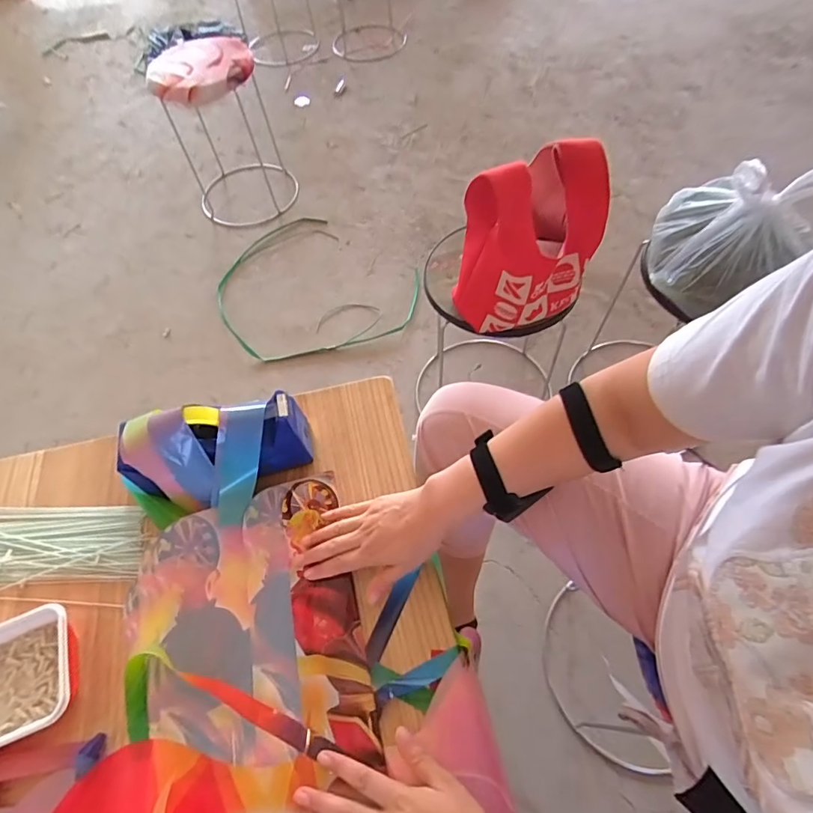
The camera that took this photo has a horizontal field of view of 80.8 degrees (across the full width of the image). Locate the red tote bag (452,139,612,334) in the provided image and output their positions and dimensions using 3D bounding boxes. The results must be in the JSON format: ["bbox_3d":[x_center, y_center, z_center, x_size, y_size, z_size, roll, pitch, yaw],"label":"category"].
[{"bbox_3d":[0.190,-0.241,0.715,0.209,0.227,0.141,-40,65,-18],"label":"red tote bag"}]

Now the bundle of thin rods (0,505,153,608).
[{"bbox_3d":[-0.483,0.182,0.574,0.337,0.010,0.132,0,59,3],"label":"bundle of thin rods"}]

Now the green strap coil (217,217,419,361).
[{"bbox_3d":[-0.318,-0.363,1.441,0.495,0.067,0.646,-39,64,-19],"label":"green strap coil"}]

